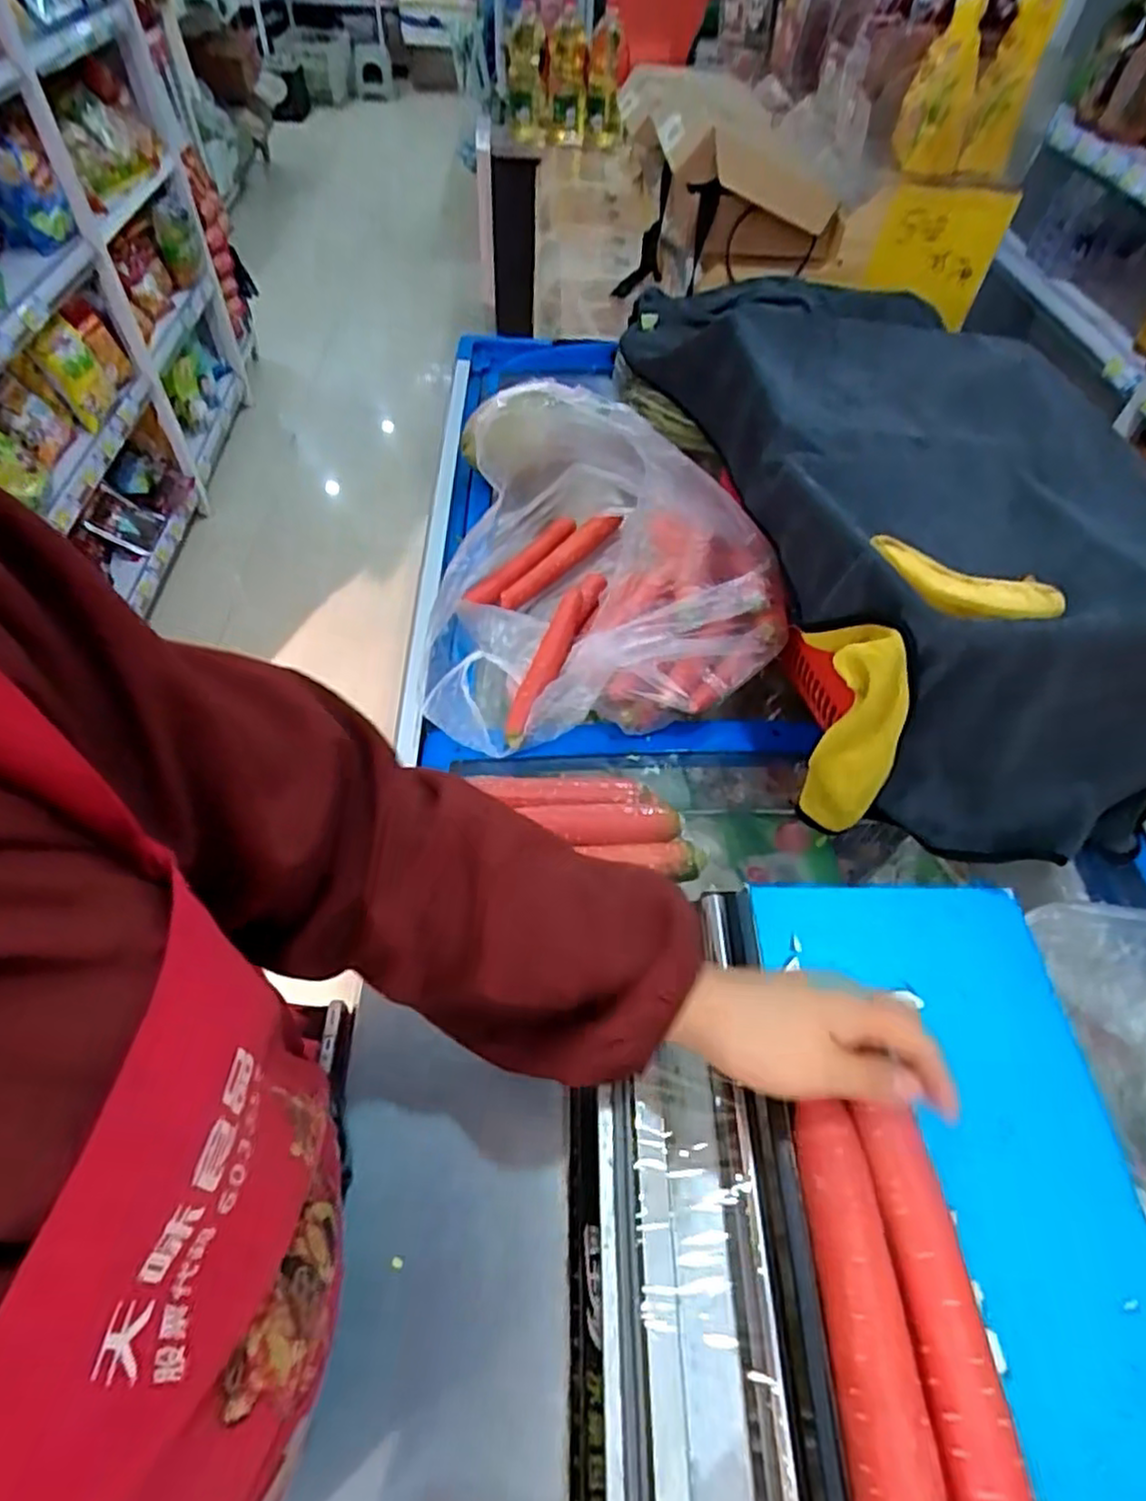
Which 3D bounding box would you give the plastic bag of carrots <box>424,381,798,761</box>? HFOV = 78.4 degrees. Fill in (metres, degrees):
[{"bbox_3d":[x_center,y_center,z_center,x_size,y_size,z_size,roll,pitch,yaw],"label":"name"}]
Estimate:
[{"bbox_3d":[0.018,-0.247,0.803,0.372,0.256,0.461,-4,54,-7],"label":"plastic bag of carrots"}]

